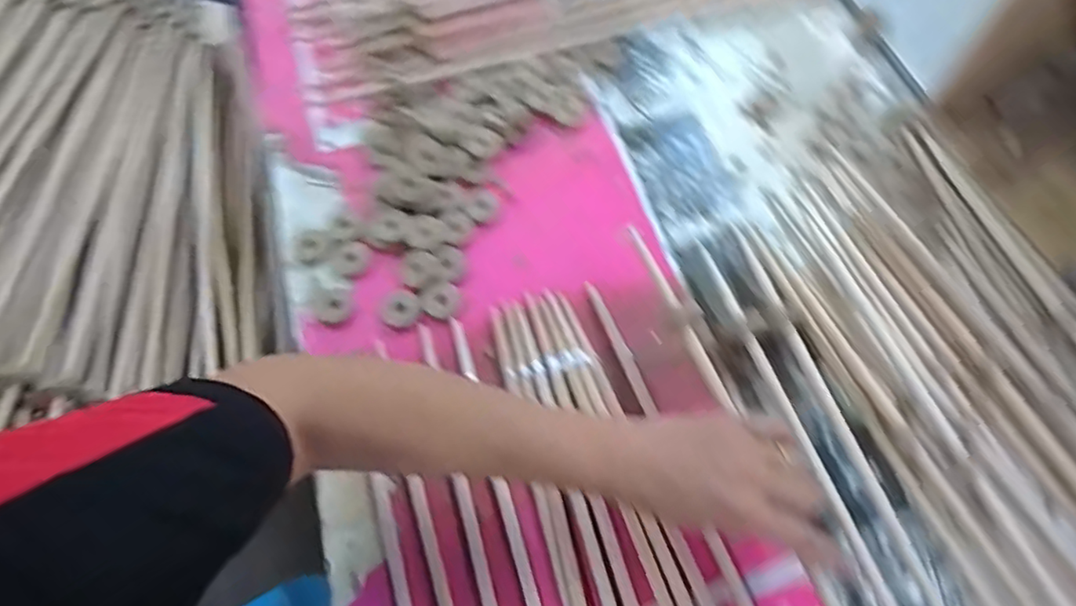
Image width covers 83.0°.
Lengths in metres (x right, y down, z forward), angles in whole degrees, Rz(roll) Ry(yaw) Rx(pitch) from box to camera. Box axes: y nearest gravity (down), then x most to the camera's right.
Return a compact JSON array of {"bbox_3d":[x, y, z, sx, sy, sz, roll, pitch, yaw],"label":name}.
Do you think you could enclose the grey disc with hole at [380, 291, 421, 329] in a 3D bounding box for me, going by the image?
[{"bbox_3d":[-0.126,0.006,0.562,0.037,0.006,0.035,-2,65,5],"label":"grey disc with hole"}]

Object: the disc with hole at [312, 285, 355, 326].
[{"bbox_3d":[-0.190,0.001,0.565,0.036,0.012,0.037,-2,65,5],"label":"disc with hole"}]

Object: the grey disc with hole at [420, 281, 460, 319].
[{"bbox_3d":[-0.089,-0.002,0.560,0.036,0.004,0.036,-2,65,5],"label":"grey disc with hole"}]

